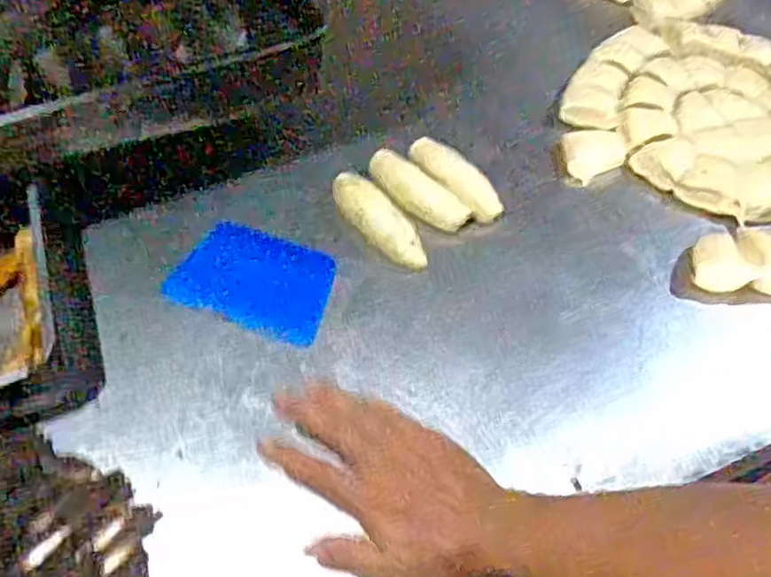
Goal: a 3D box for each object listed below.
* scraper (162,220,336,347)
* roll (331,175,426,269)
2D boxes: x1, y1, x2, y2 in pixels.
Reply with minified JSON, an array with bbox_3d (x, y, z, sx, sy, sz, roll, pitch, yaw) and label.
[{"bbox_3d":[-0.105,-0.008,0.564,0.126,0.006,0.085,19,58,11],"label":"scraper"},{"bbox_3d":[-0.005,-0.056,0.587,0.037,0.021,0.106,-30,65,-21],"label":"roll"}]

